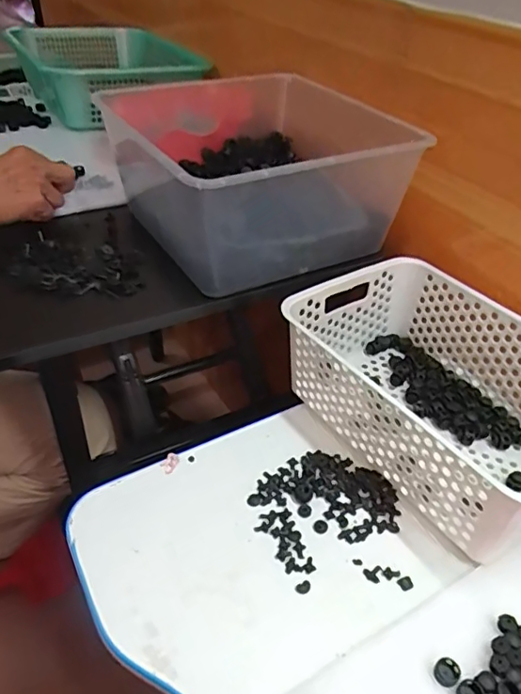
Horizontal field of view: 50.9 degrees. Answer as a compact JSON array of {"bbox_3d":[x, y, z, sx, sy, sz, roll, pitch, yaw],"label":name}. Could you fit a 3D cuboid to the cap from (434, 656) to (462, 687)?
[{"bbox_3d":[0.134,0.234,0.393,0.017,0.010,0.017,2,40,-1],"label":"cap"}]

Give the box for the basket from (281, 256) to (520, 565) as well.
[{"bbox_3d":[0.184,0.042,0.549,0.202,0.112,0.301,-24,47,-28],"label":"basket"}]

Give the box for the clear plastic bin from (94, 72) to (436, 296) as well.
[{"bbox_3d":[-0.020,-0.235,0.691,0.274,0.142,0.389,-15,43,-20],"label":"clear plastic bin"}]

